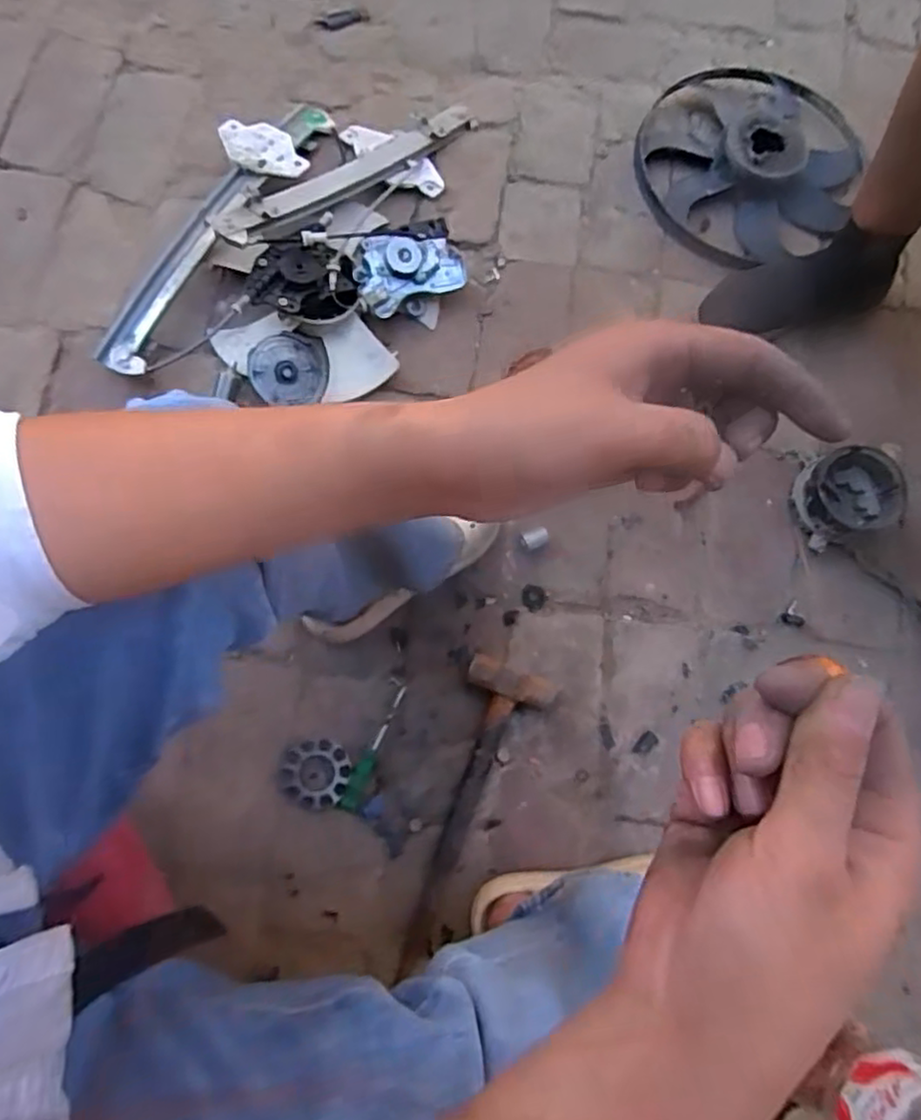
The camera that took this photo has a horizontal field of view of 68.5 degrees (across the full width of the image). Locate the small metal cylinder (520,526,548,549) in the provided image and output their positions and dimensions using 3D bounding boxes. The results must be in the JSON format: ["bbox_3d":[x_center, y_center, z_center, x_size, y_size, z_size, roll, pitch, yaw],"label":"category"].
[{"bbox_3d":[0.090,-0.026,0.825,0.034,0.016,0.019,-17,78,-7],"label":"small metal cylinder"}]

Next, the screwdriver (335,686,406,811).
[{"bbox_3d":[-0.100,0.213,0.768,0.023,0.021,0.144,23,76,2],"label":"screwdriver"}]

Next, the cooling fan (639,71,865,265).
[{"bbox_3d":[0.406,-0.565,0.959,0.314,0.053,0.326,0,78,0],"label":"cooling fan"}]

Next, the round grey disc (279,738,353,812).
[{"bbox_3d":[-0.164,0.242,0.763,0.079,0.012,0.074,1,77,-3],"label":"round grey disc"}]

